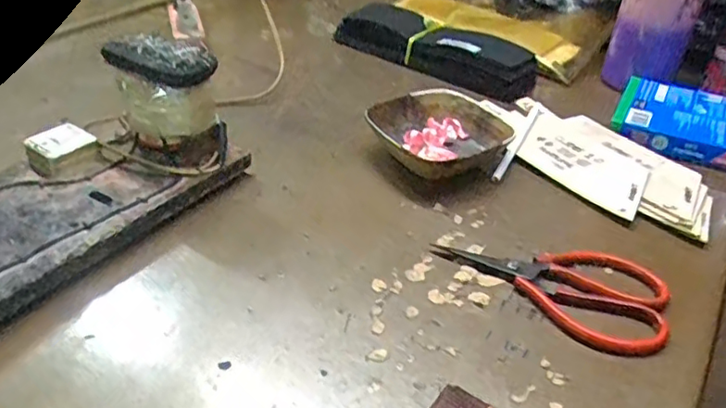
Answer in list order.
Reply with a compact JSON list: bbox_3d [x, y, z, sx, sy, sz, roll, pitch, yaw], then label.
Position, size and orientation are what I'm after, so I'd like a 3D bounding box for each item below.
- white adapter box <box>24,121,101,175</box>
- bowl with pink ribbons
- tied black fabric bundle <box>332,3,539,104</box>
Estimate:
[{"bbox_3d":[-0.271,-0.050,0.522,0.043,0.026,0.050,21,40,25],"label":"white adapter box"},{"bbox_3d":[0.077,-0.066,0.594,0.130,0.042,0.130,2,37,-1],"label":"bowl with pink ribbons"},{"bbox_3d":[0.093,-0.215,0.794,0.290,0.059,0.076,23,41,25],"label":"tied black fabric bundle"}]

